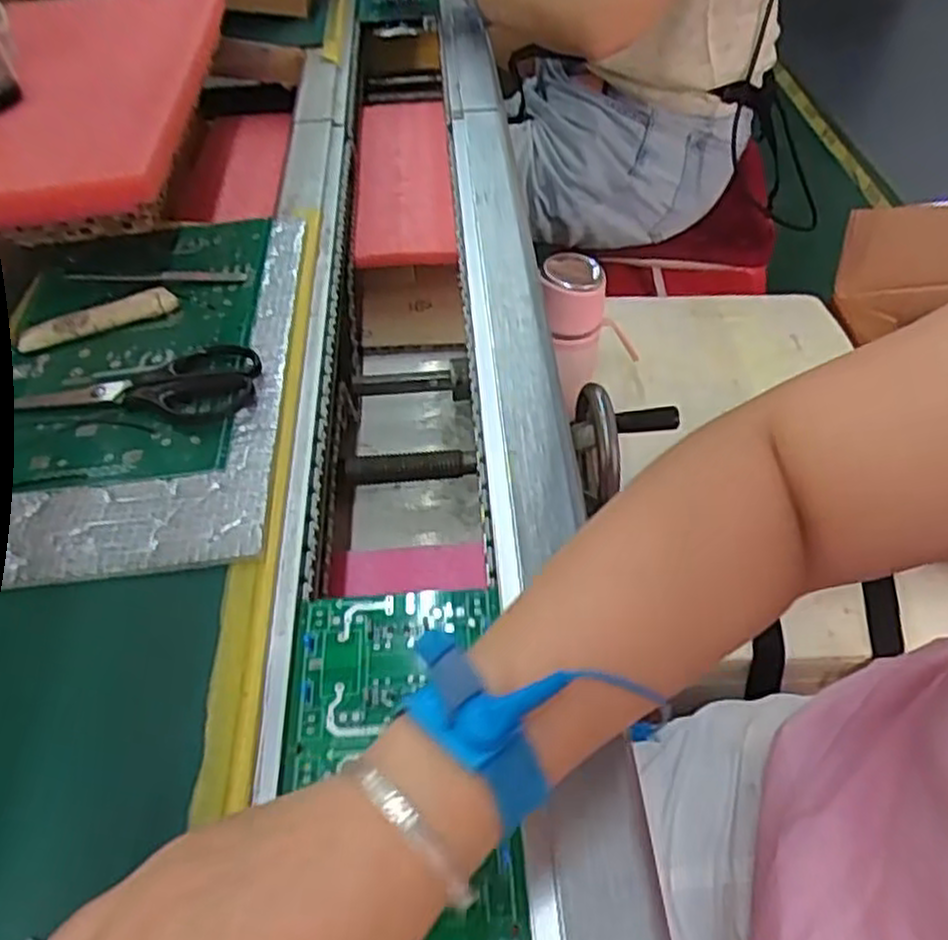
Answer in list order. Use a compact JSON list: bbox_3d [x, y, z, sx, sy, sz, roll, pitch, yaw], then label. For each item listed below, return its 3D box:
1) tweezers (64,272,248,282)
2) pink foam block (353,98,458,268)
[{"bbox_3d":[-0.215,-0.132,0.527,0.120,0.005,0.009,0,49,3],"label":"tweezers"},{"bbox_3d":[-0.069,-0.299,0.767,0.088,0.030,0.308,-4,49,-1],"label":"pink foam block"}]

